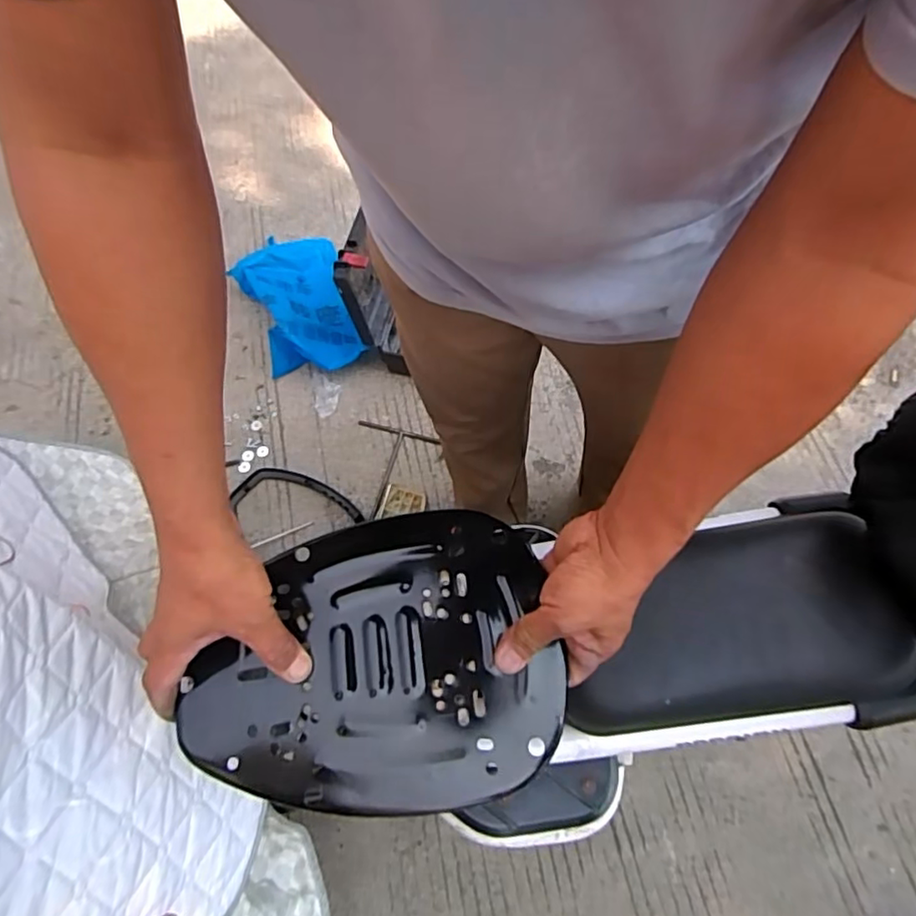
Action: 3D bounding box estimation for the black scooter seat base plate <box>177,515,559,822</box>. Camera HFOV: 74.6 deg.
[{"bbox_3d":[-0.070,0.156,0.469,0.282,0.020,0.213,-9,67,-3],"label":"black scooter seat base plate"}]

